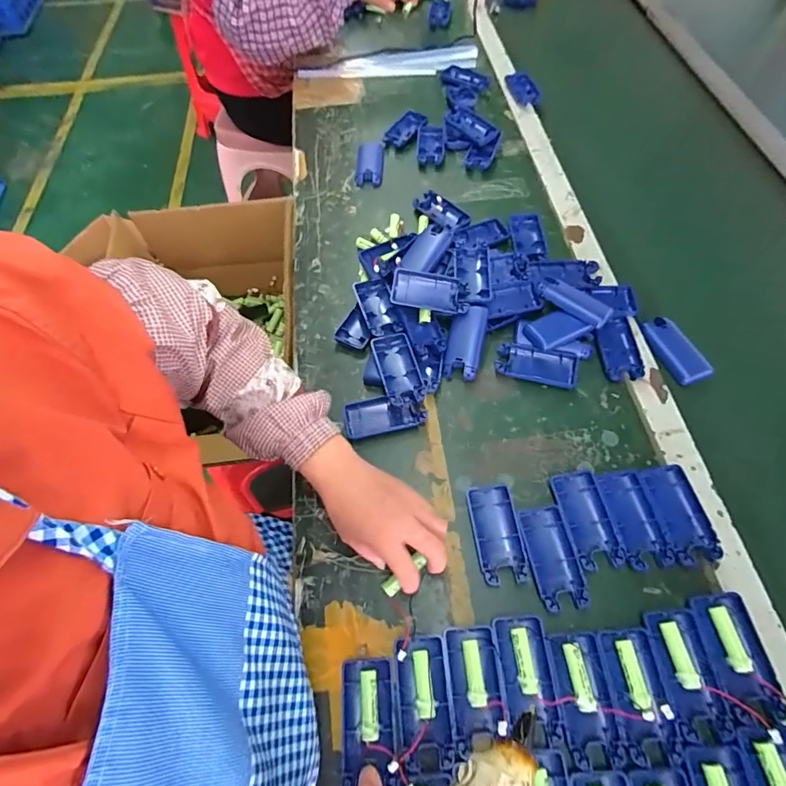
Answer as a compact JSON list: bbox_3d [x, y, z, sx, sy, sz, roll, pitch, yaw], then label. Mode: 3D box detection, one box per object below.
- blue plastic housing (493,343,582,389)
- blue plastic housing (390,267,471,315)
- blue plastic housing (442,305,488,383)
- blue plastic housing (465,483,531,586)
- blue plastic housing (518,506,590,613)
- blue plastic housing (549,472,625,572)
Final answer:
[{"bbox_3d":[0.170,-0.031,0.520,0.093,0.015,0.046,12,62,6],"label":"blue plastic housing"},{"bbox_3d":[0.044,-0.120,0.526,0.093,0.011,0.046,13,80,1],"label":"blue plastic housing"},{"bbox_3d":[0.086,-0.060,0.520,0.042,0.015,0.089,15,80,8],"label":"blue plastic housing"},{"bbox_3d":[0.101,0.138,0.430,0.044,0.010,0.091,-4,61,-2],"label":"blue plastic housing"},{"bbox_3d":[0.149,0.156,0.417,0.042,0.011,0.090,-9,61,-5],"label":"blue plastic housing"},{"bbox_3d":[0.189,0.125,0.434,0.043,0.013,0.092,-8,61,-5],"label":"blue plastic housing"}]

